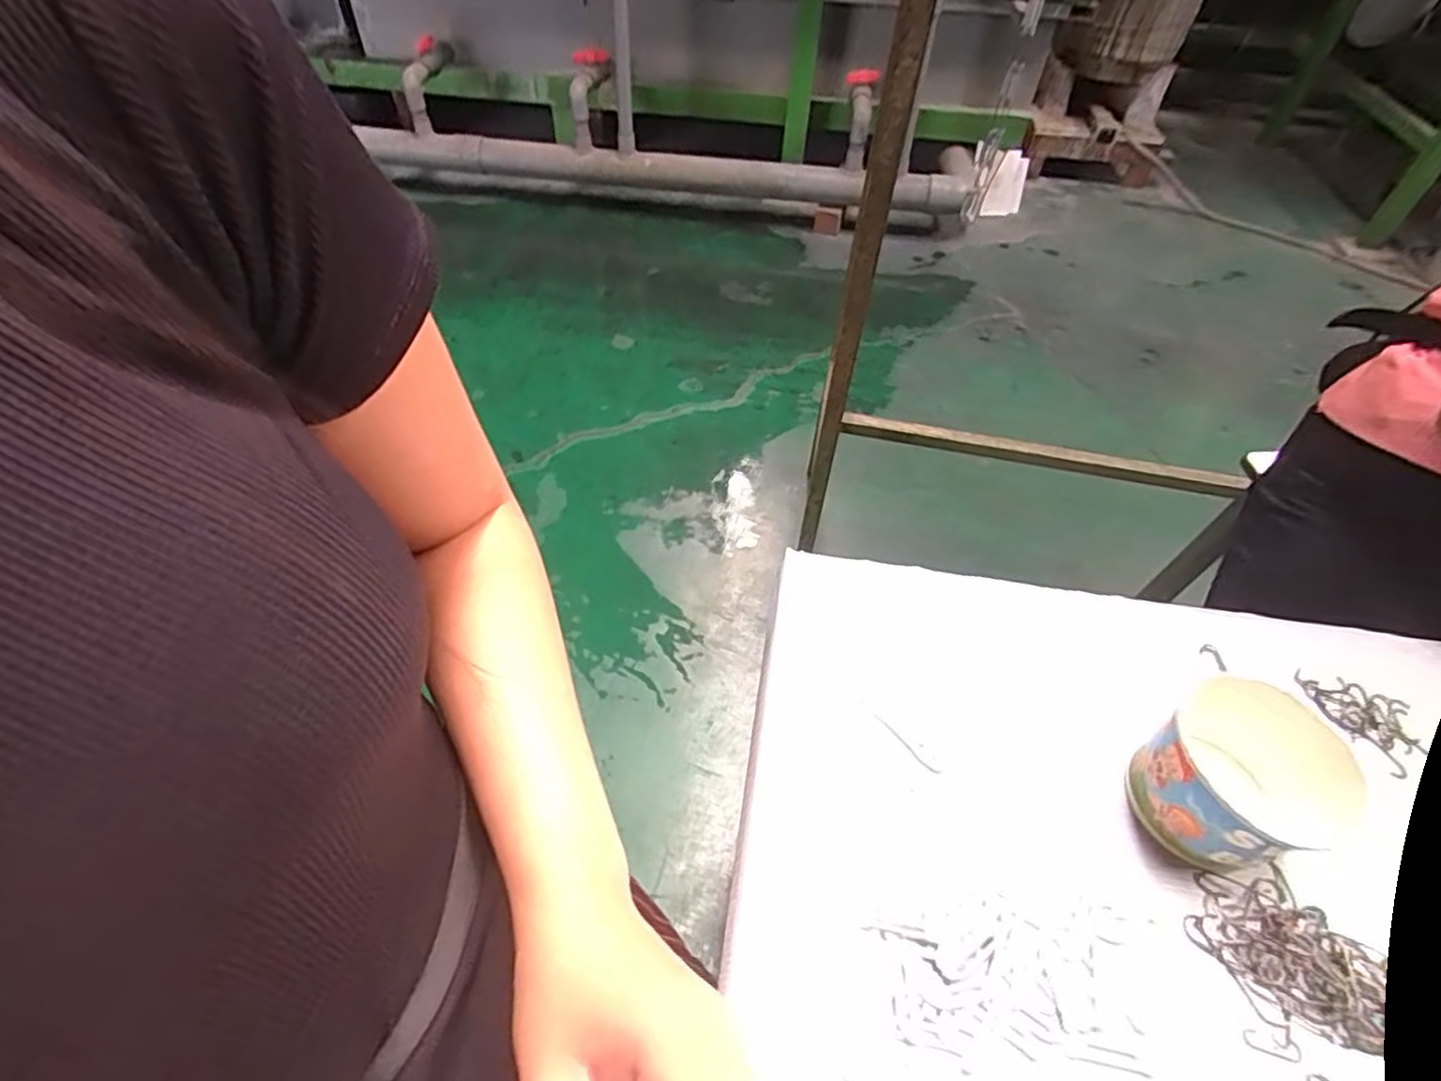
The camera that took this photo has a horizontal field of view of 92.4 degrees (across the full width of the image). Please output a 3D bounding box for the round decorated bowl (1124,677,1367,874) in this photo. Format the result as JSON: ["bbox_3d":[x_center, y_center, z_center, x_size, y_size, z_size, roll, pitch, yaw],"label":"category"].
[{"bbox_3d":[0.293,0.139,0.393,0.092,0.067,0.088,-22,54,-21],"label":"round decorated bowl"}]

